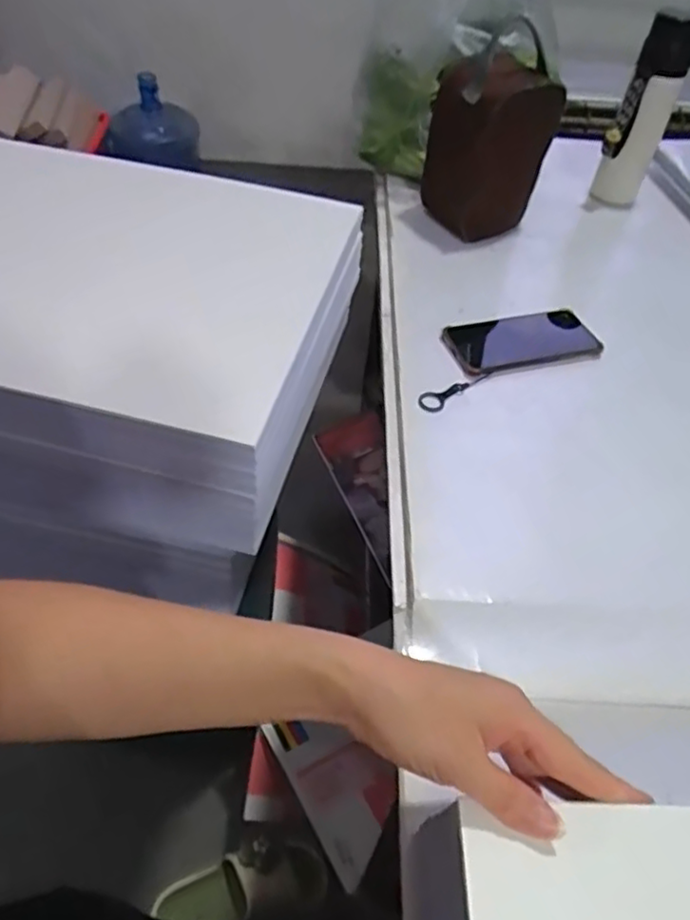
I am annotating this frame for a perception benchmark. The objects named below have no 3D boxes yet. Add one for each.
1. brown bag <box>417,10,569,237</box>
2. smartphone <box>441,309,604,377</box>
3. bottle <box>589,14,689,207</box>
[{"bbox_3d":[0.188,-0.403,0.857,0.118,0.198,0.097,-26,55,-25],"label":"brown bag"},{"bbox_3d":[0.198,-0.131,0.744,0.168,0.009,0.084,-13,51,-16],"label":"smartphone"},{"bbox_3d":[0.406,-0.465,0.921,0.068,0.237,0.062,25,51,17],"label":"bottle"}]

